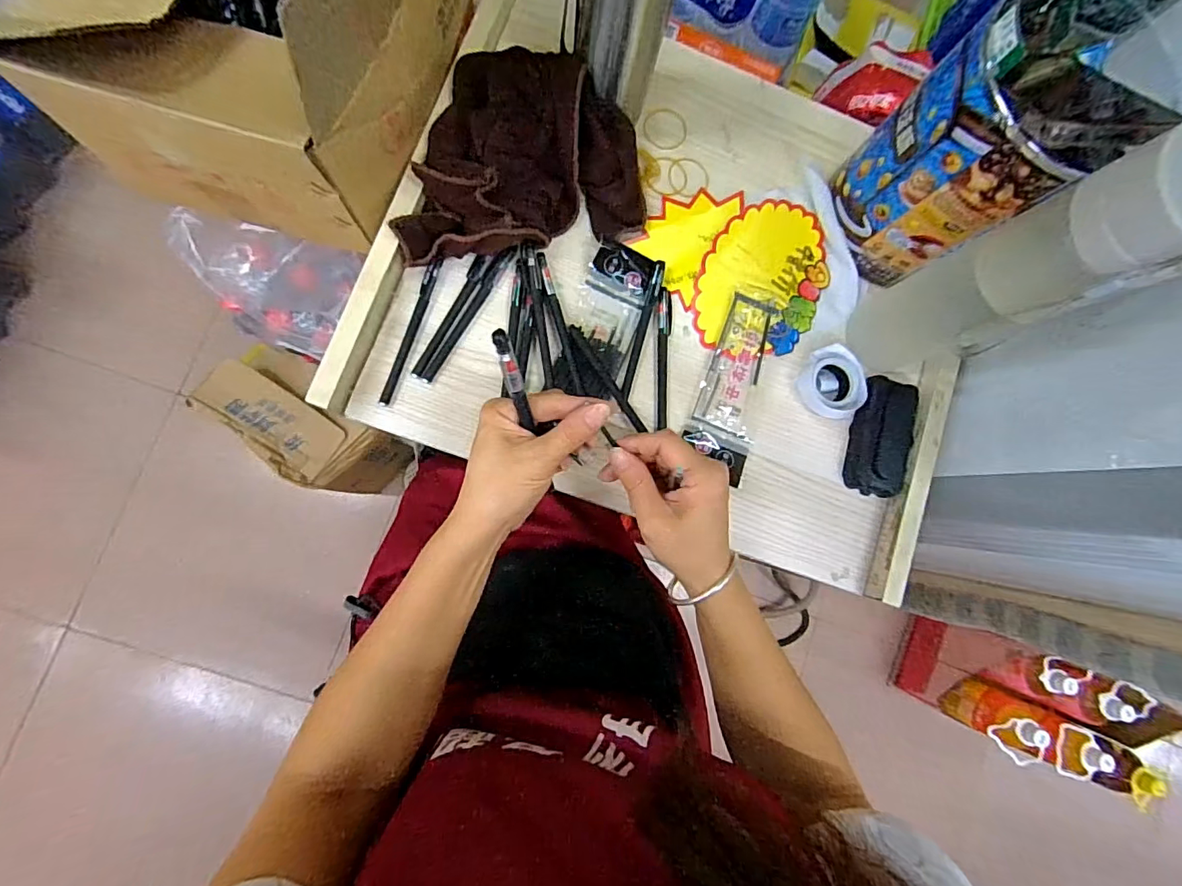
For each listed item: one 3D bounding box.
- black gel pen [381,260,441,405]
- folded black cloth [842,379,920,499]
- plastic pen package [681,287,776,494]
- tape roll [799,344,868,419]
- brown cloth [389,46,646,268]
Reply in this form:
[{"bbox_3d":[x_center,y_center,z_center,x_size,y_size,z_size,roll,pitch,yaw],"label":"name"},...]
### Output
[{"bbox_3d":[-0.157,-0.097,0.438,0.011,0.008,0.133,20,83,-5],"label":"black gel pen"},{"bbox_3d":[0.273,-0.005,0.472,0.055,0.024,0.106,17,84,-5],"label":"folded black cloth"},{"bbox_3d":[0.135,-0.054,0.469,0.059,0.006,0.167,18,83,-5],"label":"plastic pen package"},{"bbox_3d":[0.224,-0.057,0.475,0.054,0.033,0.065,-3,86,-7],"label":"tape roll"},{"bbox_3d":[-0.061,-0.241,0.429,0.214,0.062,0.151,-9,86,-7],"label":"brown cloth"}]

